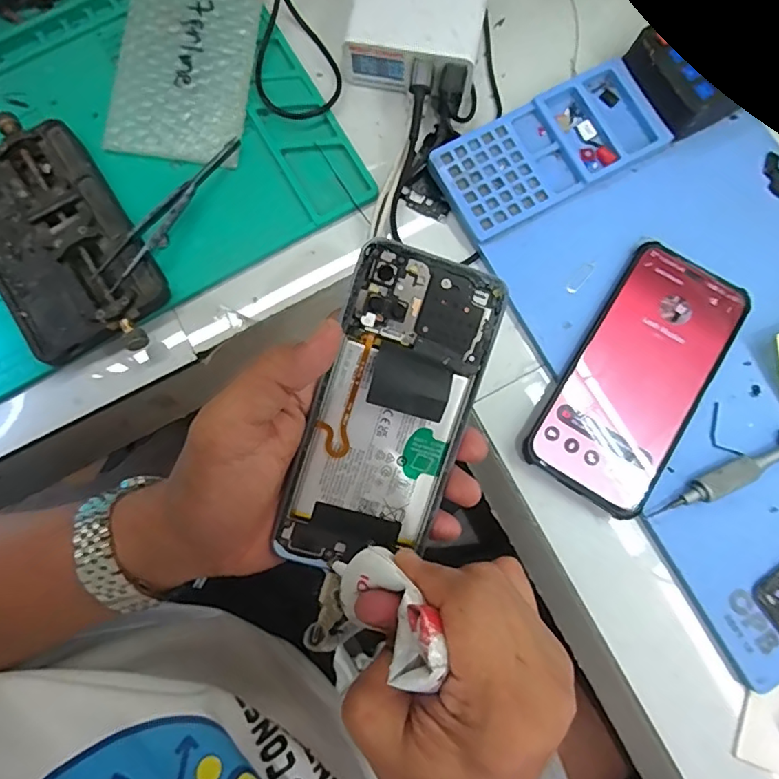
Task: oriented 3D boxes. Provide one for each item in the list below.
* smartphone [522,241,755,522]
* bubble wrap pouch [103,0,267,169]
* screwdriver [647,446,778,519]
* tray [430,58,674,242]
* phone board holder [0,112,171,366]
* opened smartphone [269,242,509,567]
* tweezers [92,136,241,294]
[{"bbox_3d":[0.155,-0.008,0.333,0.078,0.010,0.164,33,81,5],"label":"smartphone"},{"bbox_3d":[-0.139,-0.247,0.372,0.095,0.016,0.183,8,80,0],"label":"bubble wrap pouch"},{"bbox_3d":[0.206,0.052,0.321,0.106,0.010,0.017,-22,81,-5],"label":"screwdriver"},{"bbox_3d":[0.108,-0.161,0.359,0.152,0.011,0.070,-29,82,-6],"label":"tray"},{"bbox_3d":[-0.211,-0.093,0.343,0.087,0.025,0.164,-34,82,-7],"label":"phone board holder"},{"bbox_3d":[0.001,0.013,0.257,0.071,0.013,0.157,17,94,-8],"label":"opened smartphone"},{"bbox_3d":[-0.140,-0.117,0.342,0.019,0.012,0.129,33,81,5],"label":"tweezers"}]

